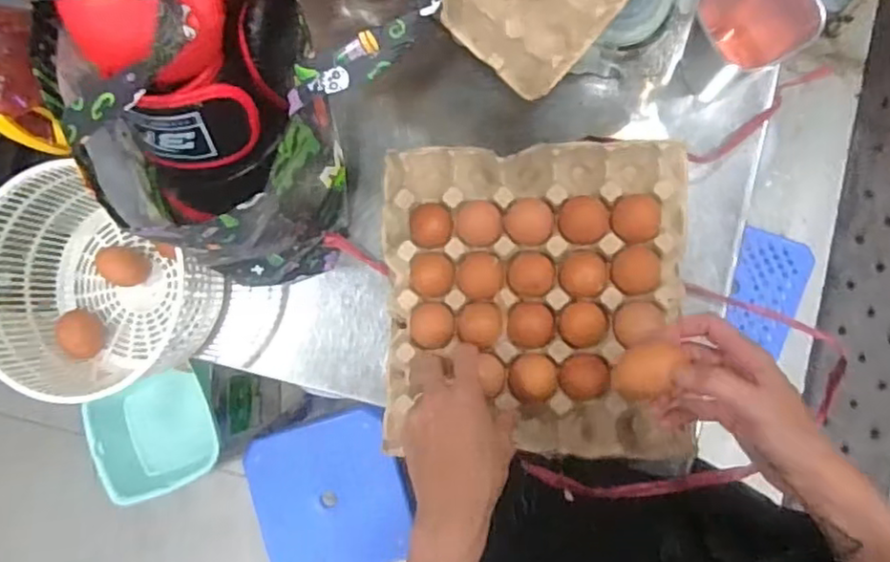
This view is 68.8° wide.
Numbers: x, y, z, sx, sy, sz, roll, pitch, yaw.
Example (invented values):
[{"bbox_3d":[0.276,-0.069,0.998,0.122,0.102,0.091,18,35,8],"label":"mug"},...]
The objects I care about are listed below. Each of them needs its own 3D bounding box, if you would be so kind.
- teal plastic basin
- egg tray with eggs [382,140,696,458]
[{"bbox_3d":[-0.505,0.268,1.162,0.227,0.128,0.202,-26,84,5],"label":"teal plastic basin"},{"bbox_3d":[0.082,0.015,0.620,0.285,0.050,0.285,-1,87,7],"label":"egg tray with eggs"}]

